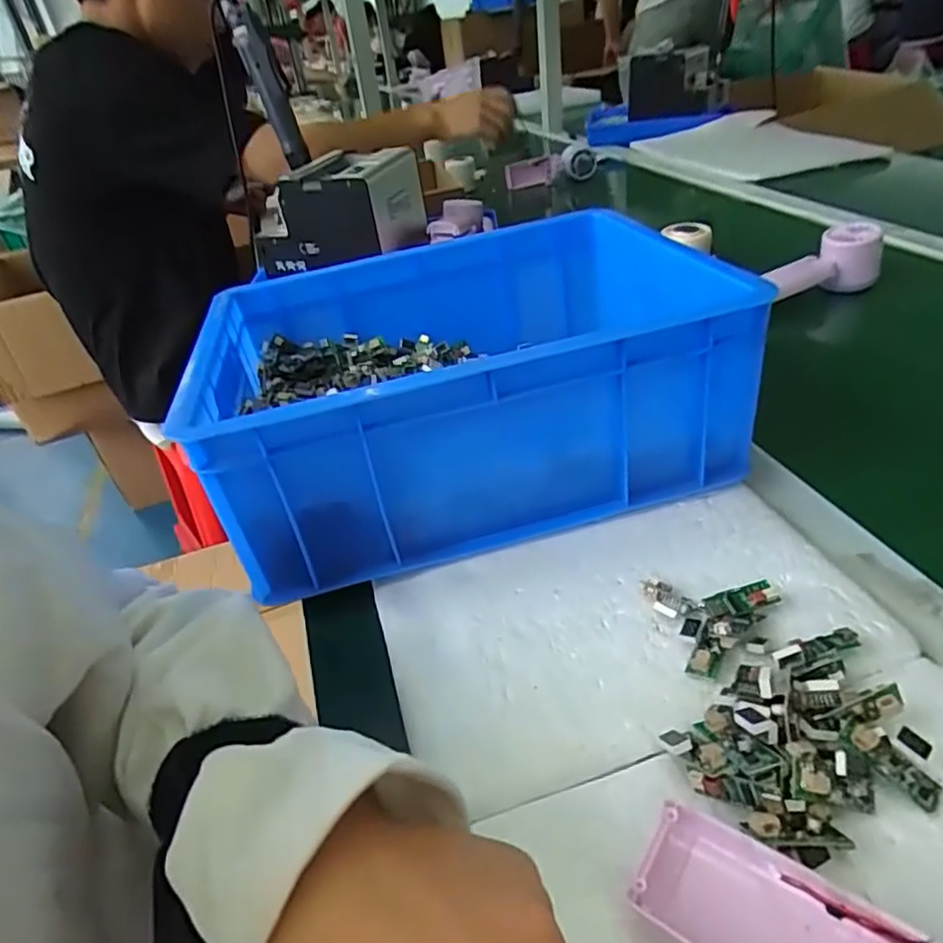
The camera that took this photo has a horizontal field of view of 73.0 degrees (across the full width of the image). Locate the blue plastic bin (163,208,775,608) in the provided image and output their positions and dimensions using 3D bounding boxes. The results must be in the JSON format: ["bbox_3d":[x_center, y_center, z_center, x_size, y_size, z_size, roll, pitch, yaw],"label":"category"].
[{"bbox_3d":[-0.011,-0.075,0.459,0.315,0.127,0.248,-14,36,-6],"label":"blue plastic bin"}]

